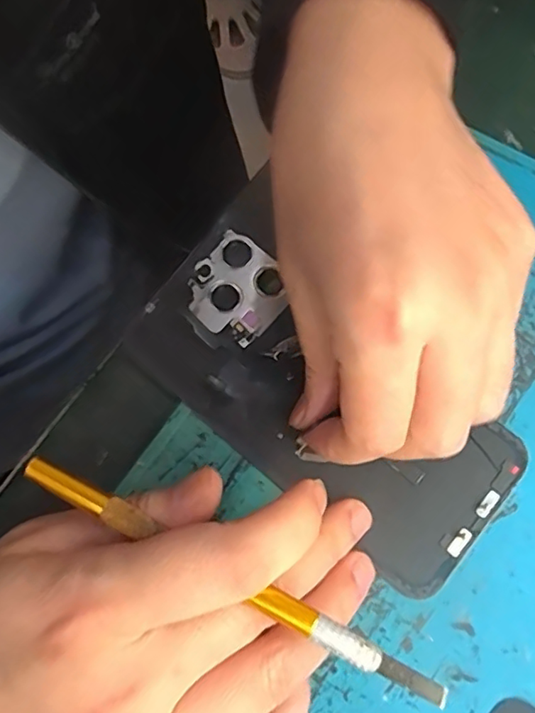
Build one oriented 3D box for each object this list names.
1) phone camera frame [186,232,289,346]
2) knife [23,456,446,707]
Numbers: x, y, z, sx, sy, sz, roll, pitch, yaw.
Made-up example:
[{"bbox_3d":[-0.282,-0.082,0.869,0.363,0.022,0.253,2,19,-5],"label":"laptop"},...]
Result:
[{"bbox_3d":[-0.013,-0.029,0.236,0.040,0.005,0.040,39,76,15],"label":"phone camera frame"},{"bbox_3d":[-0.012,0.064,0.161,0.136,0.004,0.008,28,73,8],"label":"knife"}]

